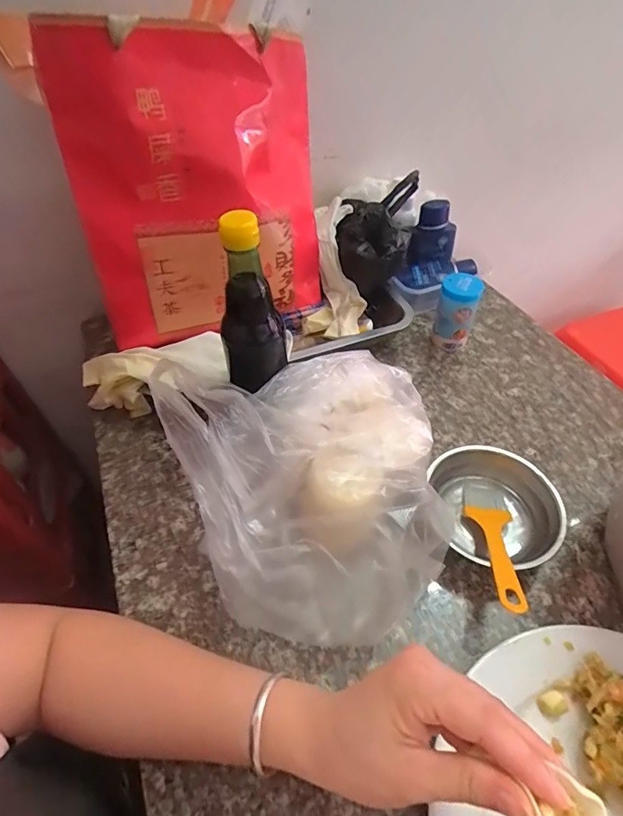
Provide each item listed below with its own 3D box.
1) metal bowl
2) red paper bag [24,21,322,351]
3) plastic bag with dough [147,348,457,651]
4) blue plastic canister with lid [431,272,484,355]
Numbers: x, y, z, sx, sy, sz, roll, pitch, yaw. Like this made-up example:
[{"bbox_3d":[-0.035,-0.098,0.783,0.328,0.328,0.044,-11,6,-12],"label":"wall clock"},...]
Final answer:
[{"bbox_3d":[0.171,0.095,0.416,0.099,0.049,0.118,-5,48,-4],"label":"metal bowl"},{"bbox_3d":[-0.101,-0.213,0.453,0.254,0.270,0.107,-22,51,-18],"label":"red paper bag"},{"bbox_3d":[0.001,0.053,0.403,0.227,0.111,0.270,-17,50,-14],"label":"plastic bag with dough"},{"bbox_3d":[0.184,-0.121,0.571,0.049,0.089,0.051,17,50,15],"label":"blue plastic canister with lid"}]

